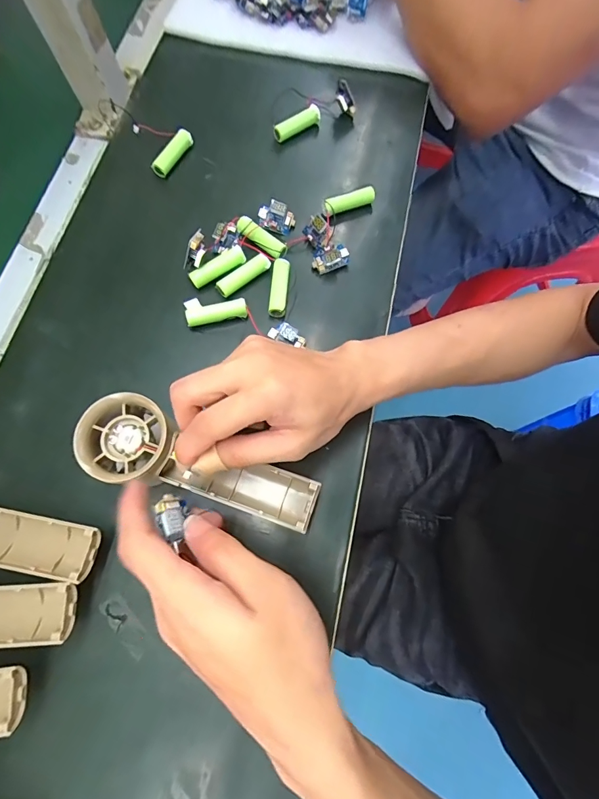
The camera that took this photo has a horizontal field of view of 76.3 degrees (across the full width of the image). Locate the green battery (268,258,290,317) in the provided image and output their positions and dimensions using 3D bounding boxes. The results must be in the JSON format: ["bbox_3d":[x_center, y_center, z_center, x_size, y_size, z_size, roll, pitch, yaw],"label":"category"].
[{"bbox_3d":[-0.017,-0.095,0.324,0.015,0.012,0.048,4,73,1],"label":"green battery"}]

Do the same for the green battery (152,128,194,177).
[{"bbox_3d":[-0.121,-0.235,0.367,0.014,0.017,0.051,28,75,8],"label":"green battery"}]

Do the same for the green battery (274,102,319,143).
[{"bbox_3d":[-0.002,-0.275,0.381,0.053,0.015,0.014,-35,76,-10],"label":"green battery"}]

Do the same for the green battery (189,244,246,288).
[{"bbox_3d":[-0.070,-0.113,0.328,0.050,0.018,0.013,-28,75,-8],"label":"green battery"}]

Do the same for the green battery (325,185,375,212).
[{"bbox_3d":[0.047,-0.181,0.348,0.056,0.012,0.012,-25,74,-20],"label":"green battery"}]

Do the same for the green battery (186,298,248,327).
[{"bbox_3d":[-0.069,-0.072,0.321,0.050,0.013,0.015,-10,73,-3],"label":"green battery"}]

